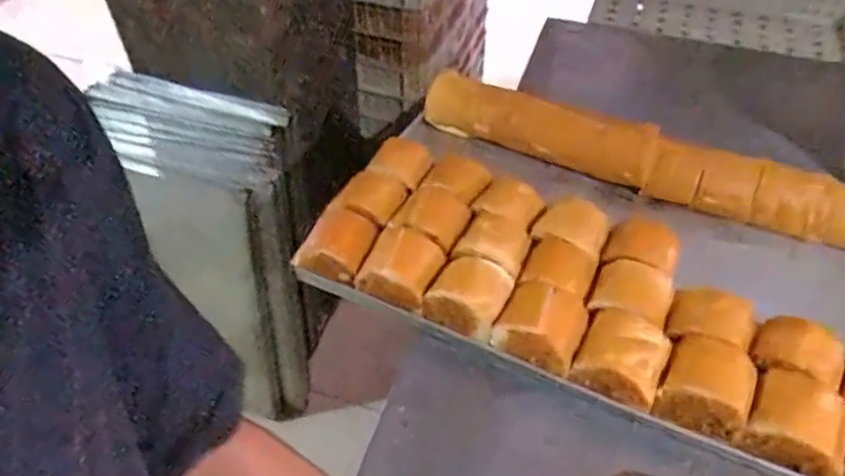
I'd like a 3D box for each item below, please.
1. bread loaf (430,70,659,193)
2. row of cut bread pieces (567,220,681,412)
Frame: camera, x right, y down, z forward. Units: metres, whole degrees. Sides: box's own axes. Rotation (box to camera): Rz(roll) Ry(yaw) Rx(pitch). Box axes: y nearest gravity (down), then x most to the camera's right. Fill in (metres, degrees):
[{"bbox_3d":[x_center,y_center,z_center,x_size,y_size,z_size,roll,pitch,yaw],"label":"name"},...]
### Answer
[{"bbox_3d":[0.171,-0.172,0.924,0.355,0.068,0.072,21,49,19],"label":"bread loaf"},{"bbox_3d":[0.229,0.077,0.675,0.086,0.048,0.215,15,48,14],"label":"row of cut bread pieces"}]

